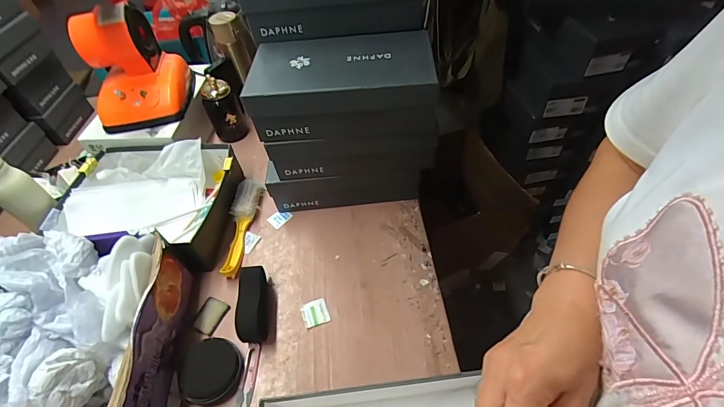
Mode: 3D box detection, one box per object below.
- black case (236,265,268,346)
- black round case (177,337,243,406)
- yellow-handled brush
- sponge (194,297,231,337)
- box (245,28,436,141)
[{"bbox_3d":[-0.184,0.169,0.621,0.041,0.049,0.119,-8,50,-1],"label":"black case"},{"bbox_3d":[-0.238,0.259,0.569,0.097,0.024,0.089,-3,51,3],"label":"black round case"},{"bbox_3d":[-0.240,0.041,0.744,0.052,0.036,0.226,-4,51,3],"label":"yellow-handled brush"},{"bbox_3d":[-0.262,0.197,0.643,0.045,0.010,0.061,12,53,15],"label":"sponge"},{"bbox_3d":[-0.028,-0.198,0.617,0.284,0.094,0.158,1,51,6],"label":"box"}]

